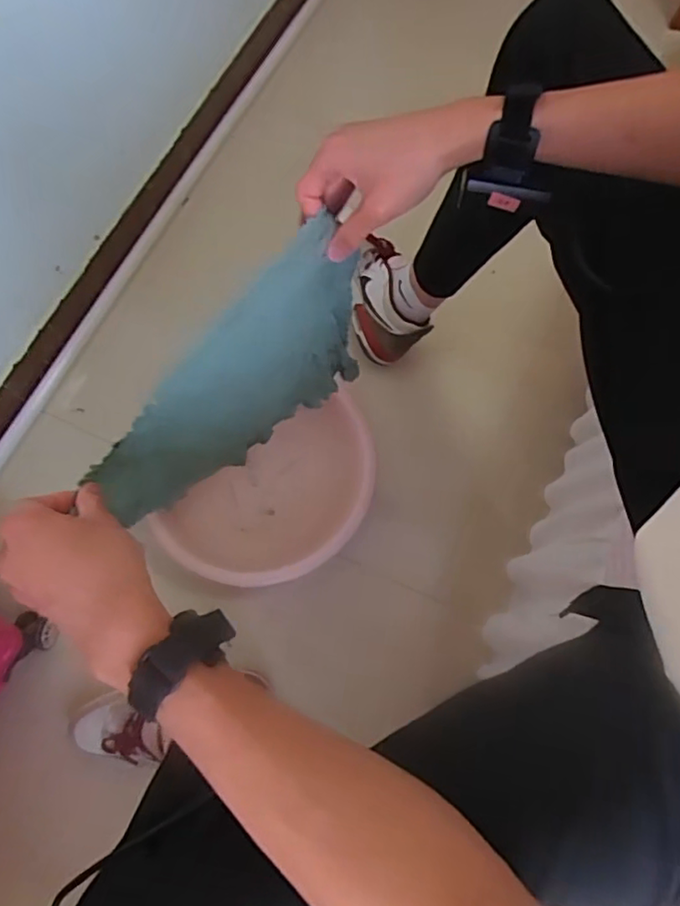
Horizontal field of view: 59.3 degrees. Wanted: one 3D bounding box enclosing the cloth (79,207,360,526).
[{"bbox_3d":[-0.092,-0.053,0.583,0.041,0.236,0.294,39,77,13],"label":"cloth"}]

